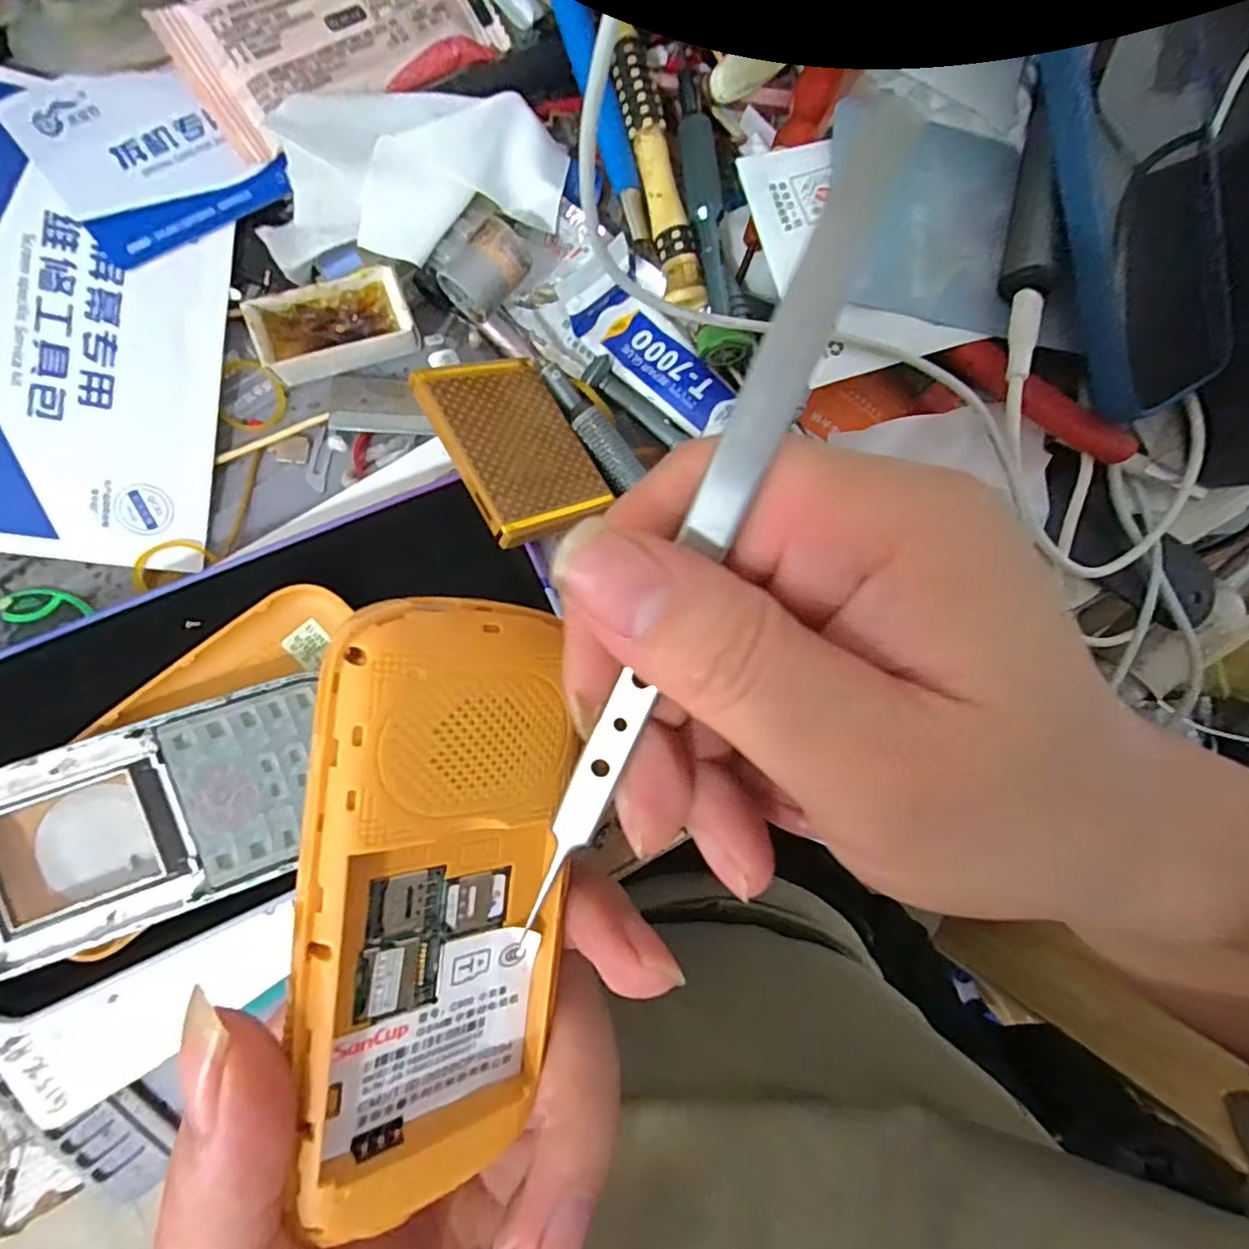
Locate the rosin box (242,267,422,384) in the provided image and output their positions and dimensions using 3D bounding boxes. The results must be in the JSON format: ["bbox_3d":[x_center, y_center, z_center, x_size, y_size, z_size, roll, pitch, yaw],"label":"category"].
[{"bbox_3d":[-0.094,-0.098,0.197,0.049,0.012,0.019,-20,91,-9],"label":"rosin box"}]

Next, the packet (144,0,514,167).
[{"bbox_3d":[-0.089,-0.188,0.191,0.097,0.007,0.041,-35,93,-9],"label":"packet"}]

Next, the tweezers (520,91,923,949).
[{"bbox_3d":[0.012,-0.012,0.105,0.009,0.004,0.137,21,107,-8],"label":"tweezers"}]

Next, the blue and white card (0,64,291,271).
[{"bbox_3d":[-0.143,-0.144,0.185,0.059,0.004,0.052,-34,100,-11],"label":"blue and white card"}]

